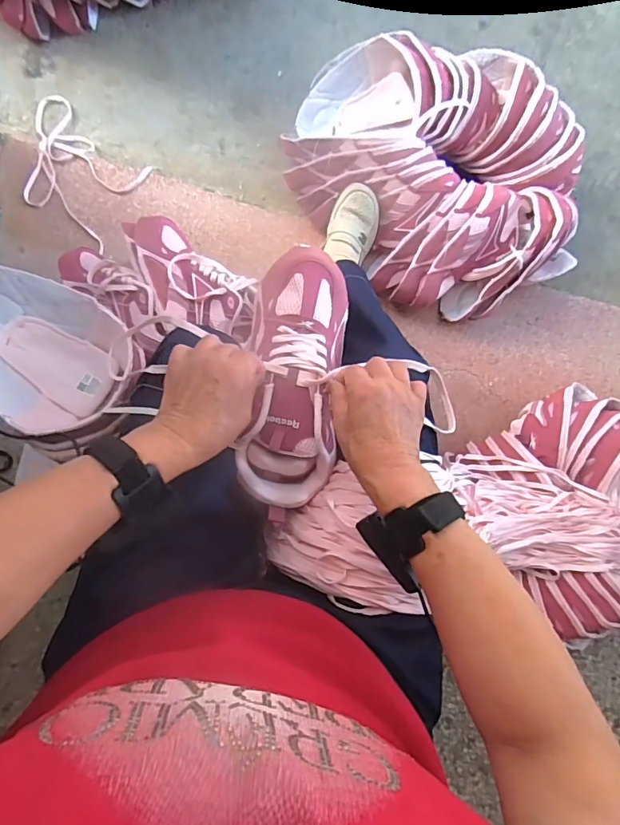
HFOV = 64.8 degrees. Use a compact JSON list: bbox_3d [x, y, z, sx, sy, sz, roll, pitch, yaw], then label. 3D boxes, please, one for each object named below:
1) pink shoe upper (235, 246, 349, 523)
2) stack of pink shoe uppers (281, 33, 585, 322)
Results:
[{"bbox_3d":[-0.014,-0.034,0.486,0.093,0.064,0.259,6,83,-3],"label":"pink shoe upper"},{"bbox_3d":[0.251,-0.453,0.893,0.465,0.114,0.530,-40,90,-4],"label":"stack of pink shoe uppers"}]

